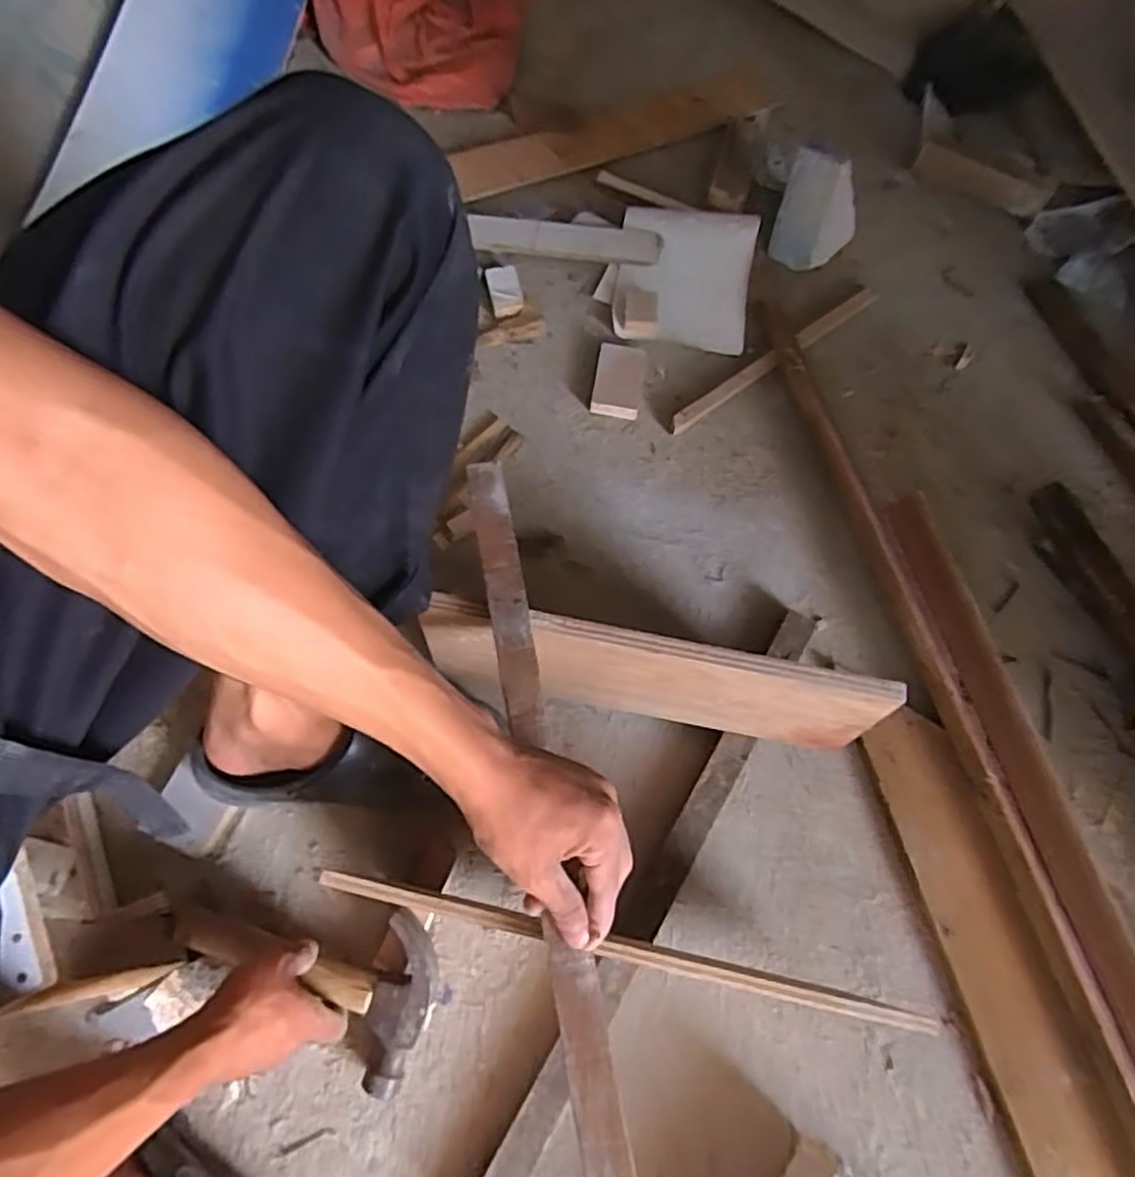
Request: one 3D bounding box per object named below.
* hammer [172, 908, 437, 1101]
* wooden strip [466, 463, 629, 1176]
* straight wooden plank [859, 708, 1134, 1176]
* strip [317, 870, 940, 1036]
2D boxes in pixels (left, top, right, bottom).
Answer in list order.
[{"bbox_3d":[-0.215,0.307,0.554,0.214,0.032,0.119,12,65,7],"label":"hammer"},{"bbox_3d":[-0.014,0.161,0.454,0.033,0.010,0.586,-8,64,-7],"label":"wooden strip"},{"bbox_3d":[0.398,0.436,0.559,0.081,0.022,0.670,-10,66,-8],"label":"straight wooden plank"},{"bbox_3d":[0.034,0.232,0.449,0.396,0.014,0.013,12,65,3],"label":"strip"}]

